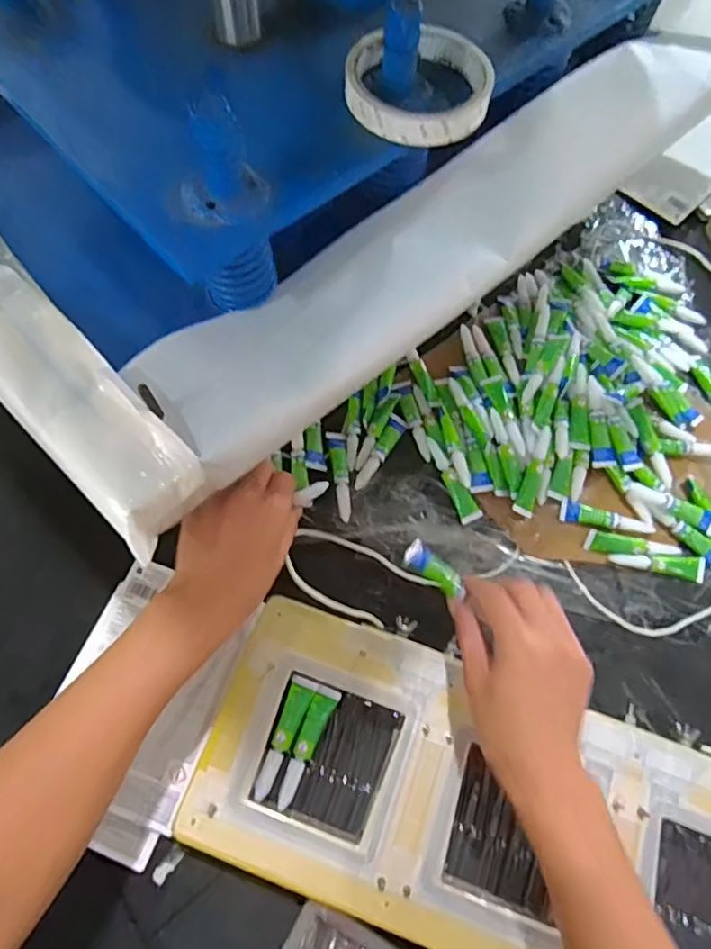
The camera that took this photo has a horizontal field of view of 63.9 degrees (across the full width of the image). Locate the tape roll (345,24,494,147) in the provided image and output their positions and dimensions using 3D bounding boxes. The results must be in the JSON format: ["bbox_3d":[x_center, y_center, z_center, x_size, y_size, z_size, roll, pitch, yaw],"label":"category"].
[{"bbox_3d":[0.039,-0.242,0.352,0.087,0.019,0.085,1,67,-3],"label":"tape roll"}]

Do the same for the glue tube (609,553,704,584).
[{"bbox_3d":[0.256,0.075,0.482,0.083,0.012,0.019,9,67,1],"label":"glue tube"}]

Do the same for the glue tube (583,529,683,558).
[{"bbox_3d":[0.236,0.060,0.484,0.080,0.008,0.018,8,67,0],"label":"glue tube"}]

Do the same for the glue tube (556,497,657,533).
[{"bbox_3d":[0.216,0.037,0.488,0.080,0.010,0.018,11,67,2],"label":"glue tube"}]

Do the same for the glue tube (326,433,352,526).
[{"bbox_3d":[-0.012,0.001,0.504,0.016,0.008,0.083,-6,67,-6],"label":"glue tube"}]

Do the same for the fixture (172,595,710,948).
[{"bbox_3d":[0.108,0.235,0.384,0.423,0.017,0.169,20,67,5],"label":"fixture"}]

